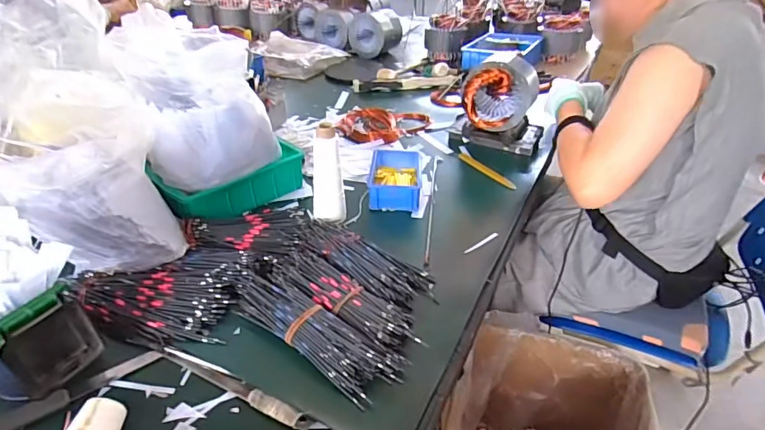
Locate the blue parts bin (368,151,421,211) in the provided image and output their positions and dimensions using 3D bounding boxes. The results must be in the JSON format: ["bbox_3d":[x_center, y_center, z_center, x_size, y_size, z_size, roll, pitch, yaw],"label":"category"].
[{"bbox_3d":[0.026,-0.075,0.878,0.097,0.044,0.174,4,34,4],"label":"blue parts bin"}]

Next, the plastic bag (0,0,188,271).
[{"bbox_3d":[-0.477,-0.164,0.664,0.193,0.163,0.523,-20,66,-28],"label":"plastic bag"}]

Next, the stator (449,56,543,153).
[{"bbox_3d":[0.265,-0.250,1.008,0.194,0.175,0.117,11,36,14],"label":"stator"}]

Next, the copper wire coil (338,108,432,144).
[{"bbox_3d":[-0.007,-0.230,1.130,0.205,0.026,0.171,-27,44,-35],"label":"copper wire coil"}]

